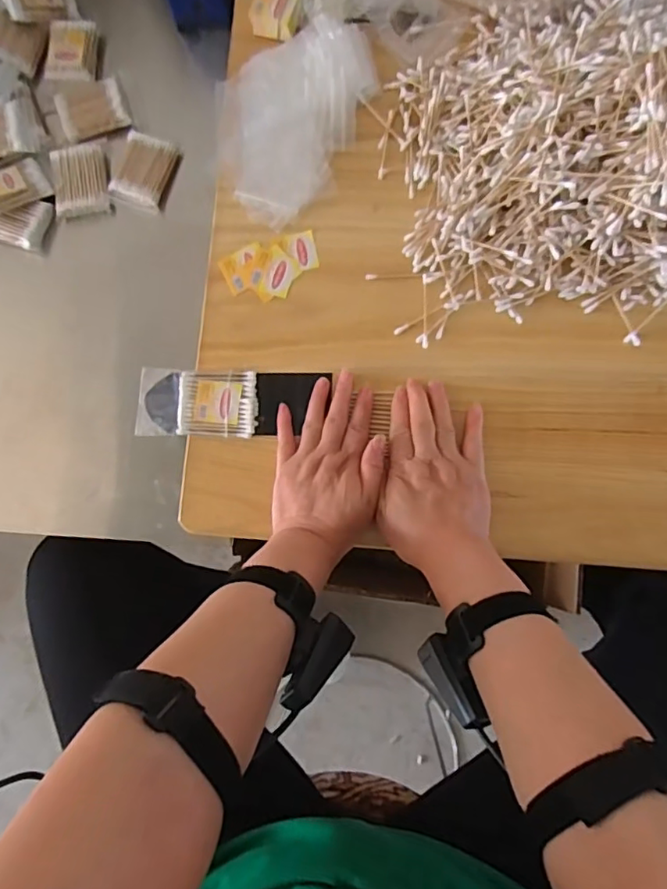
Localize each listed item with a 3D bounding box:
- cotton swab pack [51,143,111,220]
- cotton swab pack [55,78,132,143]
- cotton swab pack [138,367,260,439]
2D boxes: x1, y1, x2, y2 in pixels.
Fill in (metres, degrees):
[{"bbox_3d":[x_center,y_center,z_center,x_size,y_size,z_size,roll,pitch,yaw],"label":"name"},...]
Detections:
[{"bbox_3d":[-0.280,-0.292,0.617,0.055,0.017,0.079,-8,82,3],"label":"cotton swab pack"},{"bbox_3d":[-0.269,-0.374,0.623,0.072,0.018,0.052,-19,81,2],"label":"cotton swab pack"},{"bbox_3d":[-0.131,-0.041,0.531,0.116,0.012,0.065,2,82,5],"label":"cotton swab pack"}]

